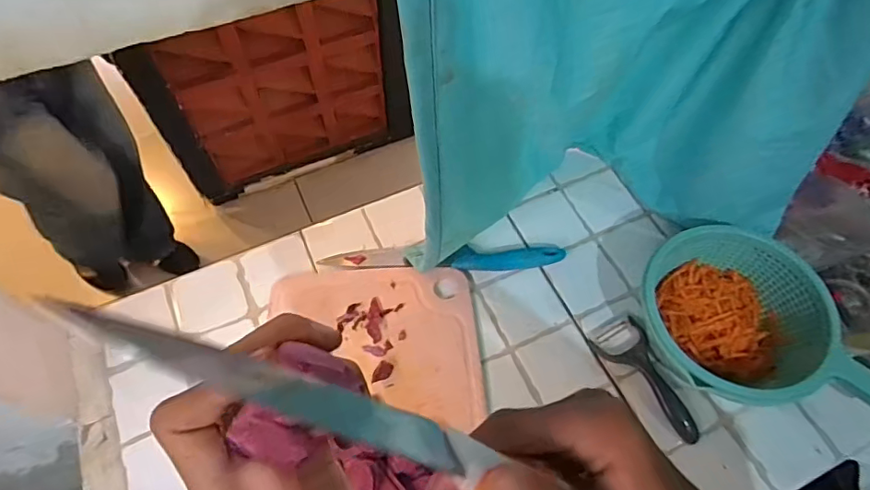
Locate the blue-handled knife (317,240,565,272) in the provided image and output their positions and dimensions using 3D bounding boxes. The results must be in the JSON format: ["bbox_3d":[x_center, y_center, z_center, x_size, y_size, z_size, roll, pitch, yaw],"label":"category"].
[{"bbox_3d":[0.011,0.014,0.639,0.289,0.024,0.036,2,62,-1],"label":"blue-handled knife"}]

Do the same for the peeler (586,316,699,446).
[{"bbox_3d":[0.229,0.150,0.566,0.056,0.026,0.140,-19,65,-11],"label":"peeler"}]

